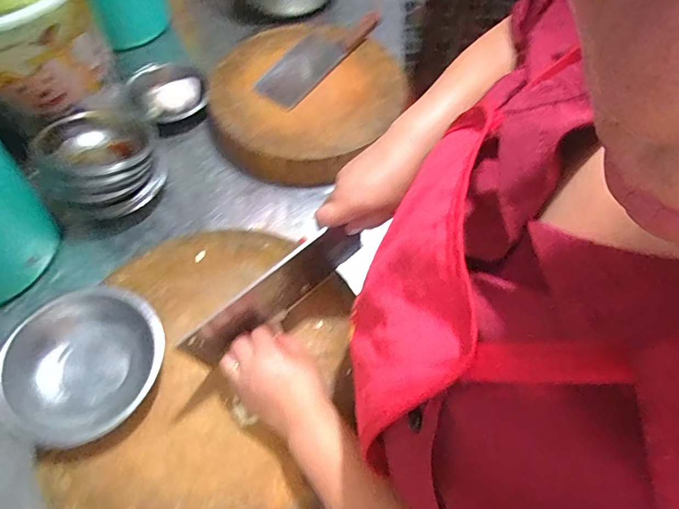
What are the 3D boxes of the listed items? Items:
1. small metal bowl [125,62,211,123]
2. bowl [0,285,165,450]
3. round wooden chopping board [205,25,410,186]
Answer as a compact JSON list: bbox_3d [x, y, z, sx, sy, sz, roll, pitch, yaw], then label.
[{"bbox_3d":[-0.337,-0.318,0.831,0.135,0.045,0.164,-32,65,-17],"label":"small metal bowl"},{"bbox_3d":[-0.278,0.121,0.464,0.150,0.061,0.162,0,60,0],"label":"bowl"},{"bbox_3d":[-0.065,-0.303,0.808,0.354,0.088,0.371,0,60,0],"label":"round wooden chopping board"}]

